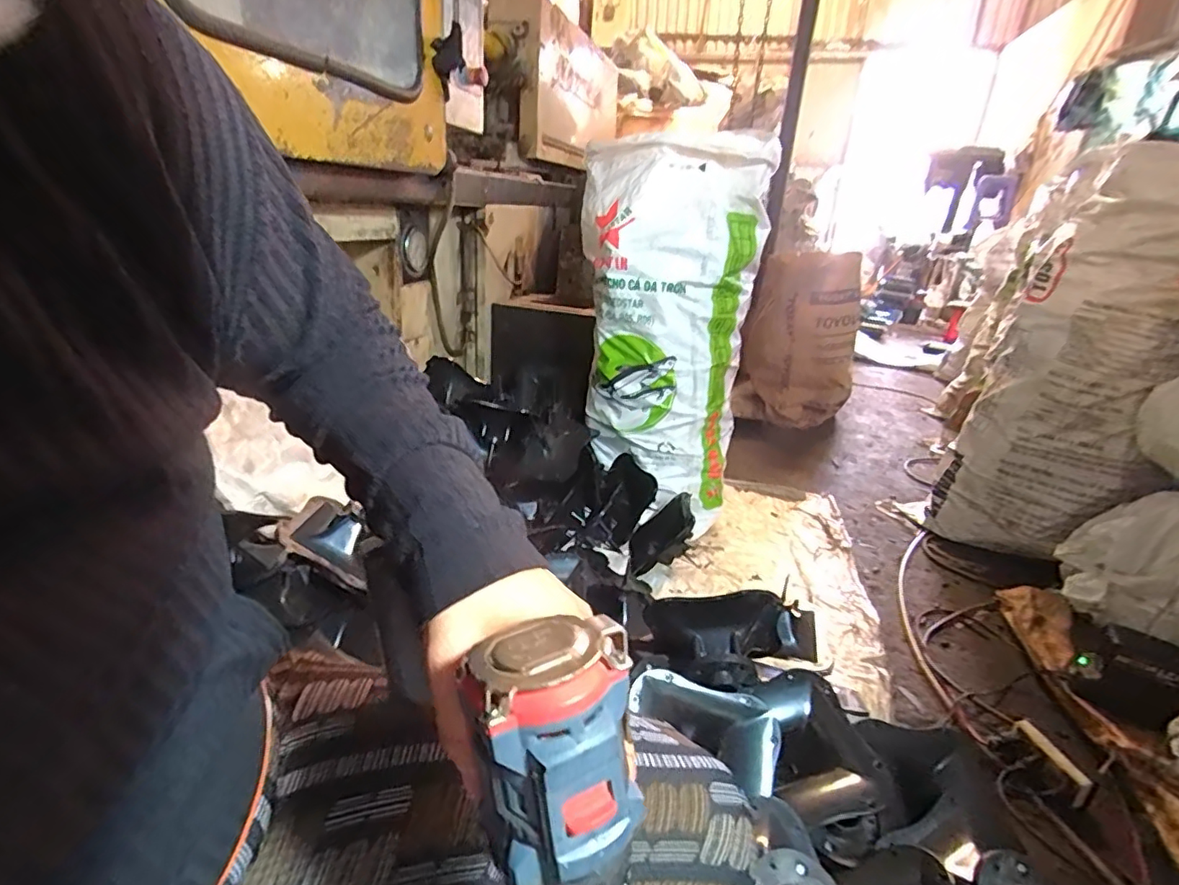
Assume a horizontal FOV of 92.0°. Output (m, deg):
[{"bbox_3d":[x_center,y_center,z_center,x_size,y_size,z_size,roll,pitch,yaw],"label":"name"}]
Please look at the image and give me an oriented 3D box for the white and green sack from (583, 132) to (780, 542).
[{"bbox_3d":[0.160,-0.249,1.310,0.396,0.782,0.207,7,23,9],"label":"white and green sack"}]

